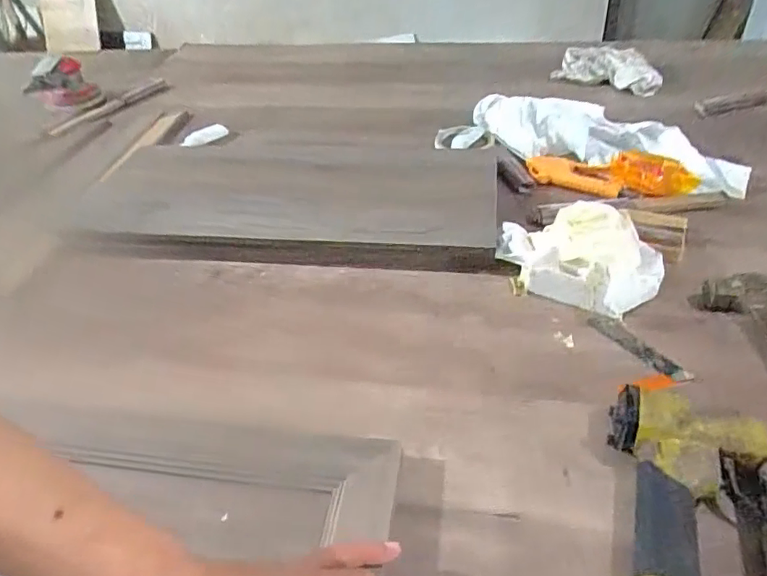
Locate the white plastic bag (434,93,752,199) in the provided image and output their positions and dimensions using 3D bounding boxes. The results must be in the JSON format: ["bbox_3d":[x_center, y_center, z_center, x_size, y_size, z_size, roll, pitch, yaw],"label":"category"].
[{"bbox_3d":[0.281,-0.218,0.766,0.419,0.049,0.139,20,46,26],"label":"white plastic bag"}]

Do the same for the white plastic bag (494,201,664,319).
[{"bbox_3d":[0.202,-0.037,0.564,0.164,0.061,0.112,18,45,24],"label":"white plastic bag"}]

